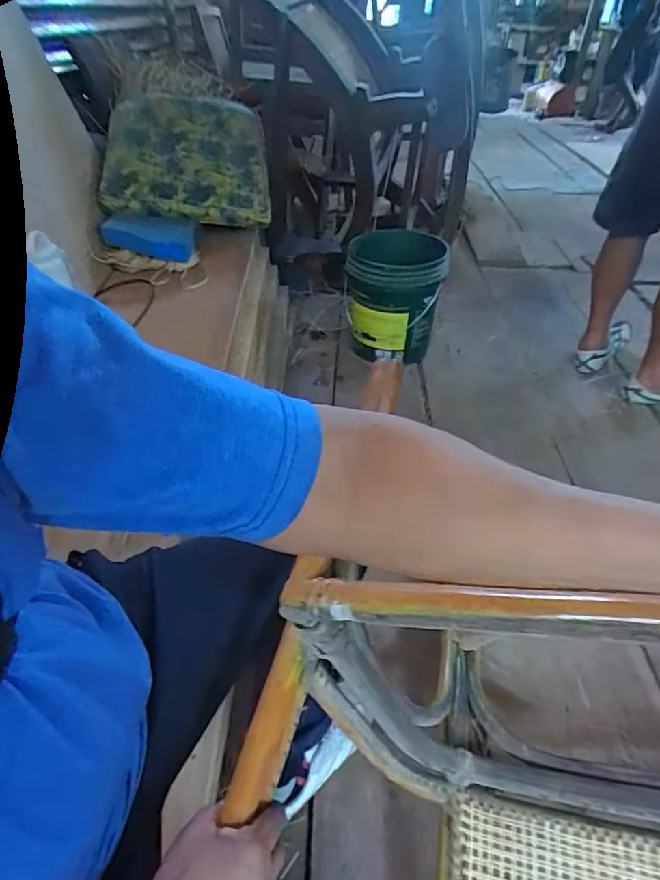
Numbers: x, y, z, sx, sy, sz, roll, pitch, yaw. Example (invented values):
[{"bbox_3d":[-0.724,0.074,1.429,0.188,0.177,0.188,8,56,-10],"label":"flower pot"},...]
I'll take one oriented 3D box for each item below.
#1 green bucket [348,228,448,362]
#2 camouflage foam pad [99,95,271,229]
[{"bbox_3d":[0.178,-0.418,1.502,0.263,0.312,0.288,4,41,1],"label":"green bucket"},{"bbox_3d":[-0.402,-0.804,1.440,0.436,0.078,0.444,-4,75,-8],"label":"camouflage foam pad"}]

